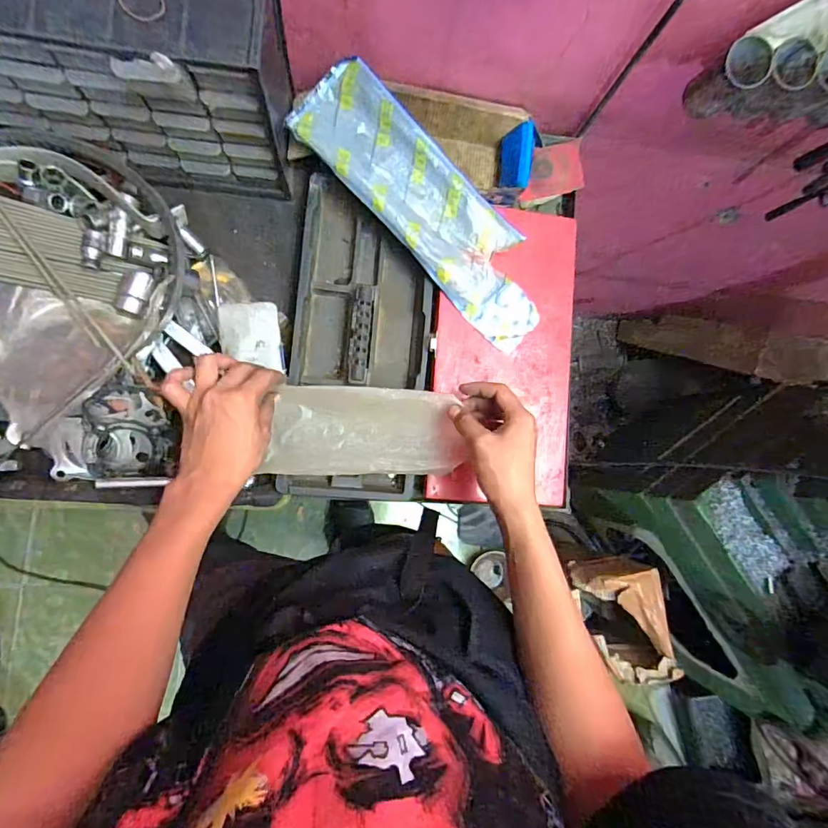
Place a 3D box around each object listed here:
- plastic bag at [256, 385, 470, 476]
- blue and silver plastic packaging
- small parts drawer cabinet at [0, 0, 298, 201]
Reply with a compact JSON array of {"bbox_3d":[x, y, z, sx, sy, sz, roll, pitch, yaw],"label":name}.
[{"bbox_3d":[-0.053,0.019,0.530,0.213,0.018,0.098,1,86,2],"label":"plastic bag"},{"bbox_3d":[0.024,-0.239,0.557,0.110,0.017,0.362,-45,102,2],"label":"blue and silver plastic packaging"},{"bbox_3d":[-0.278,-0.341,0.464,0.288,0.199,0.134,3,85,-8],"label":"small parts drawer cabinet"}]

